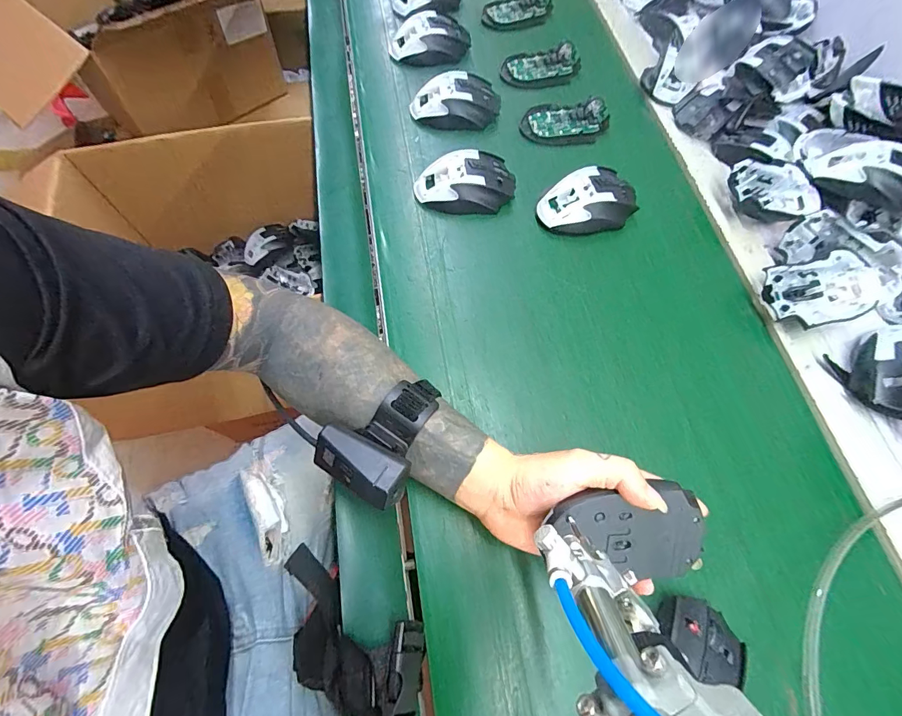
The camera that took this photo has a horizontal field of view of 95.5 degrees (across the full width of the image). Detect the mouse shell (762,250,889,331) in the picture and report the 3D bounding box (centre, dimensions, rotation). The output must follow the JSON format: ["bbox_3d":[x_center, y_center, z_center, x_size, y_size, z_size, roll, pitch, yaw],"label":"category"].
[{"bbox_3d":[0.385,-0.069,0.423,0.125,0.036,0.064,-11,67,-8],"label":"mouse shell"}]

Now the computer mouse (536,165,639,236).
[{"bbox_3d":[0.160,-0.180,0.471,0.110,0.041,0.067,-18,68,-11],"label":"computer mouse"}]

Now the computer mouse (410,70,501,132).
[{"bbox_3d":[0.009,-0.331,0.534,0.117,0.039,0.080,-13,67,-9],"label":"computer mouse"}]

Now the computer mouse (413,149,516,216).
[{"bbox_3d":[0.017,-0.206,0.478,0.118,0.035,0.073,-12,67,-8],"label":"computer mouse"}]

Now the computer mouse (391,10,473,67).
[{"bbox_3d":[-0.030,-0.452,0.587,0.115,0.038,0.083,1,66,-3],"label":"computer mouse"}]

